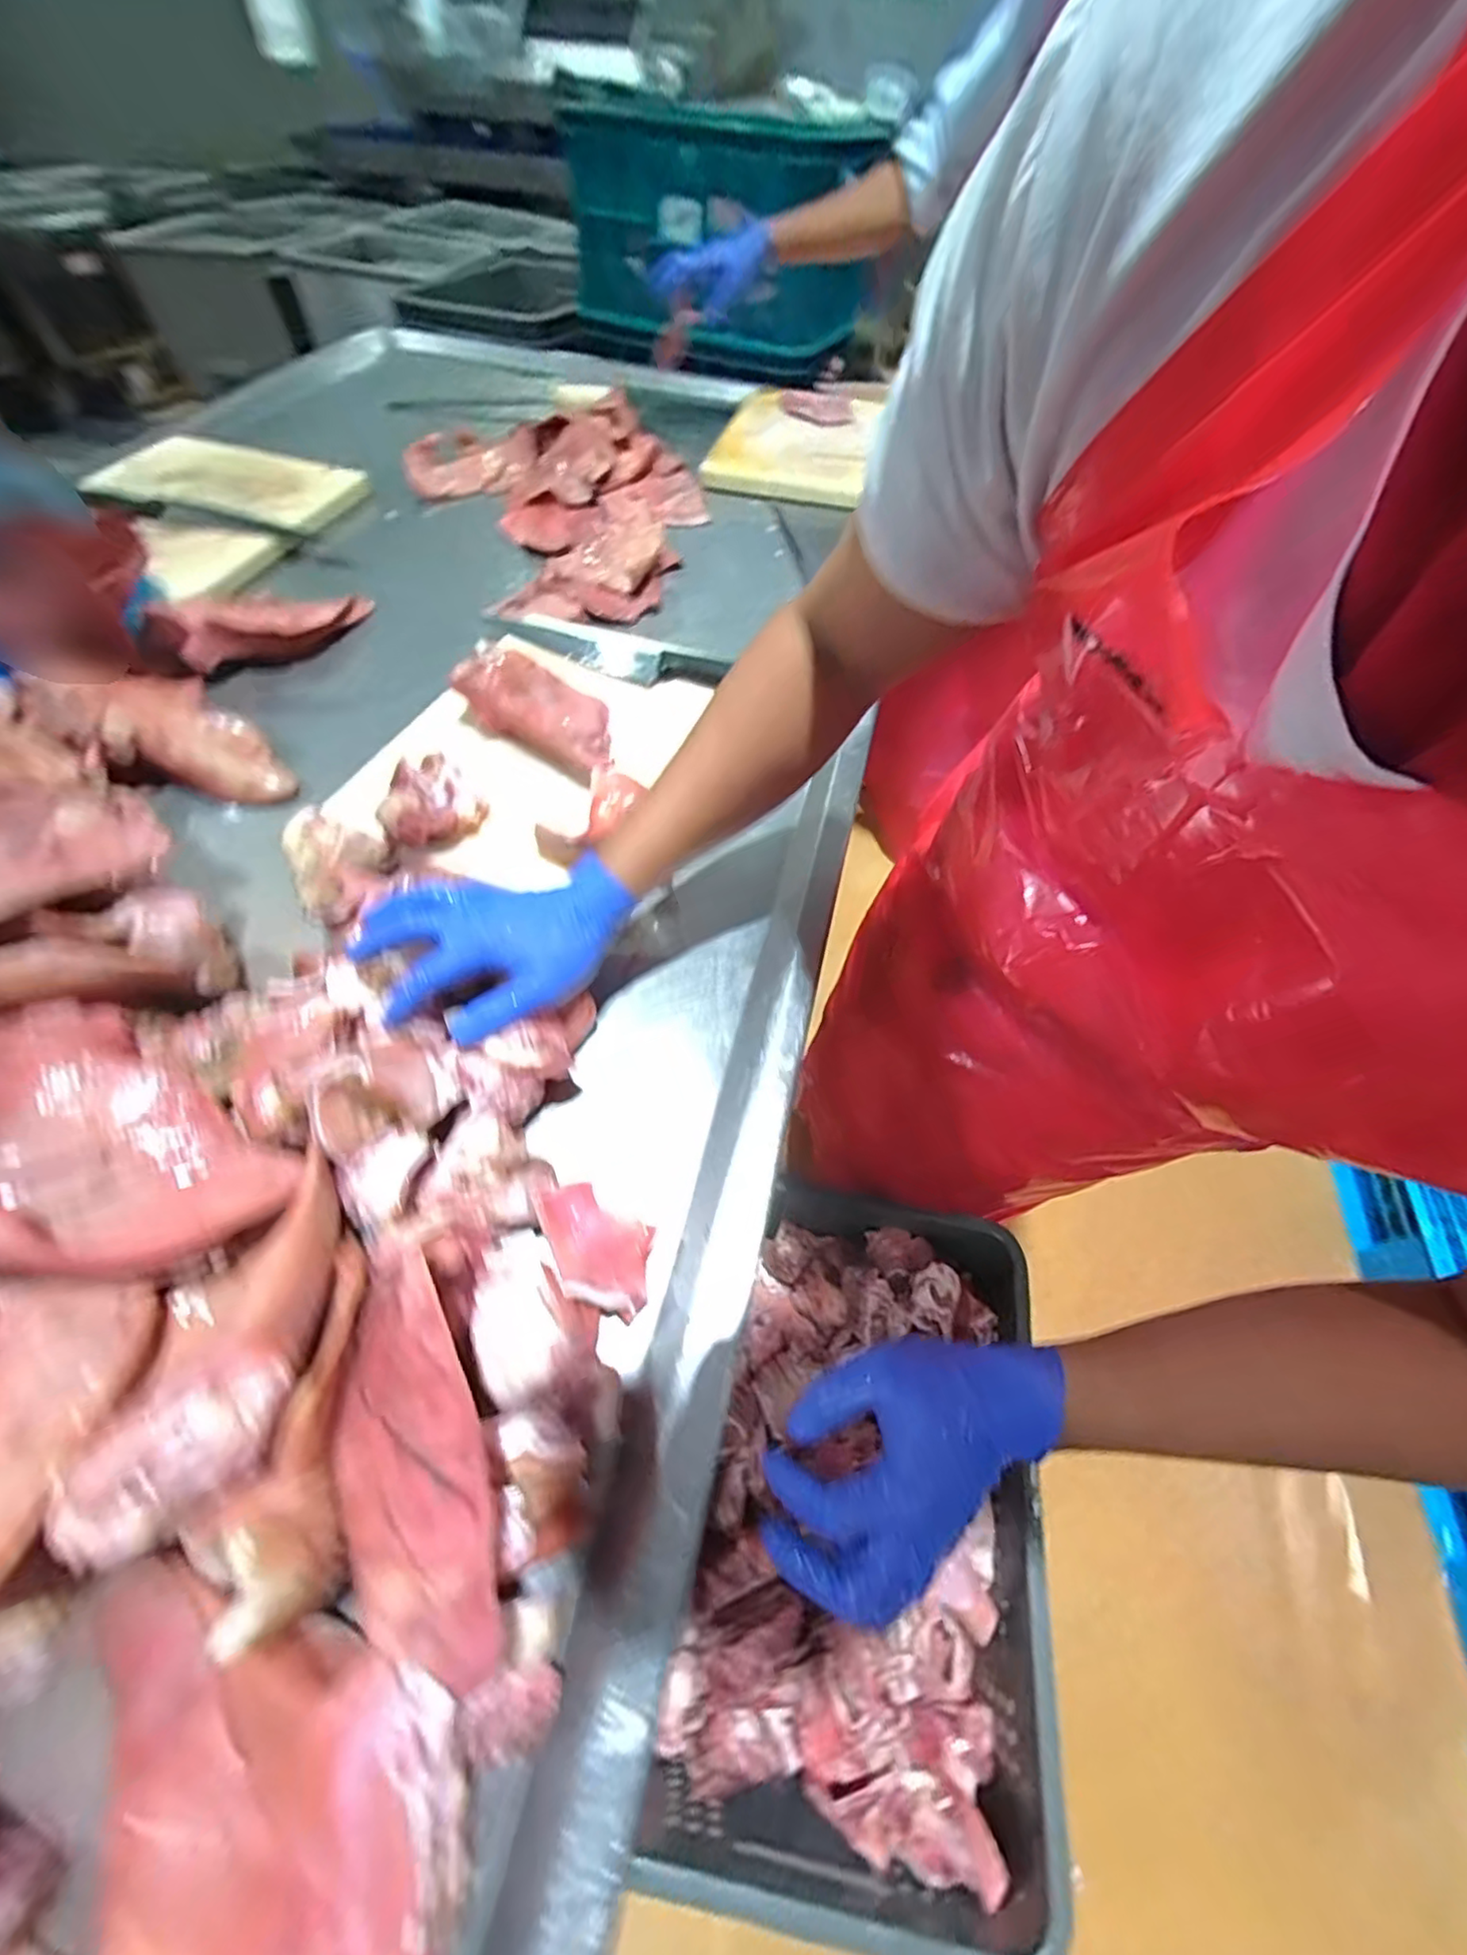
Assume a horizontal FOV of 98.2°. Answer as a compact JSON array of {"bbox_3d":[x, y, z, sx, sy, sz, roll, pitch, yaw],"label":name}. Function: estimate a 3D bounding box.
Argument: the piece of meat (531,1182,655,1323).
[{"bbox_3d":[-0.081,0.155,0.364,0.078,0.040,0.050,25,58,13],"label":"piece of meat"}]

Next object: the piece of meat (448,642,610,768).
[{"bbox_3d":[-0.179,-0.258,0.606,0.197,0.046,0.080,33,60,18],"label":"piece of meat"}]

